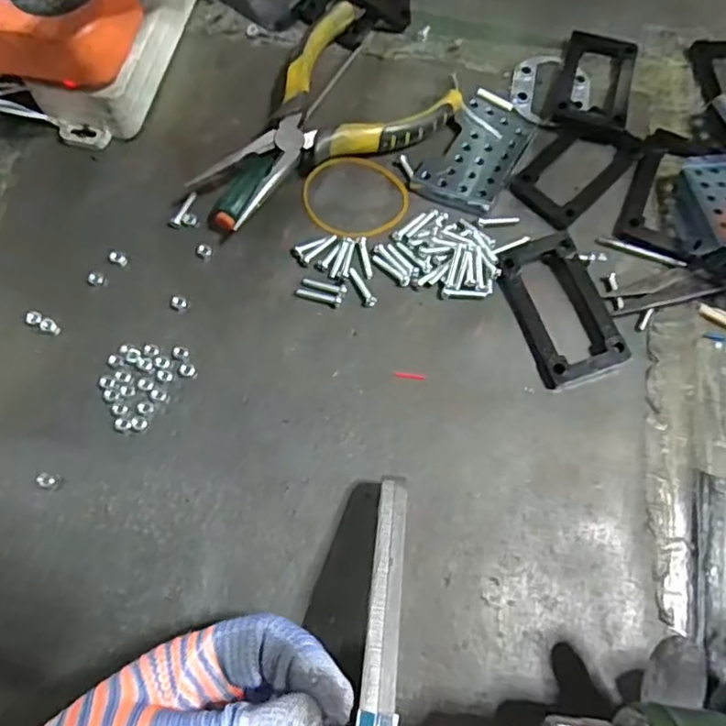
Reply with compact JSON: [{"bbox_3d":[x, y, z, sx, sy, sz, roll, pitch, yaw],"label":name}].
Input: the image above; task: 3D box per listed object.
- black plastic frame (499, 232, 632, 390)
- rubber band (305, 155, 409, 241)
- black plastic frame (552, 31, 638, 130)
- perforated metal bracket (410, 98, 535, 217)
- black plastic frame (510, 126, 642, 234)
[{"bbox_3d":[0.099,-0.028,0.308,0.043,0.009,0.075,-16,71,-8],"label":"black plastic frame"},{"bbox_3d":[-0.003,-0.090,0.329,0.055,0.007,0.052,1,70,-2],"label":"rubber band"},{"bbox_3d":[0.137,-0.167,0.357,0.041,0.014,0.072,17,70,4],"label":"black plastic frame"},{"bbox_3d":[0.064,-0.118,0.340,0.044,0.007,0.073,28,71,8],"label":"perforated metal bracket"},{"bbox_3d":[0.120,-0.109,0.340,0.042,0.004,0.077,39,73,12],"label":"black plastic frame"}]

